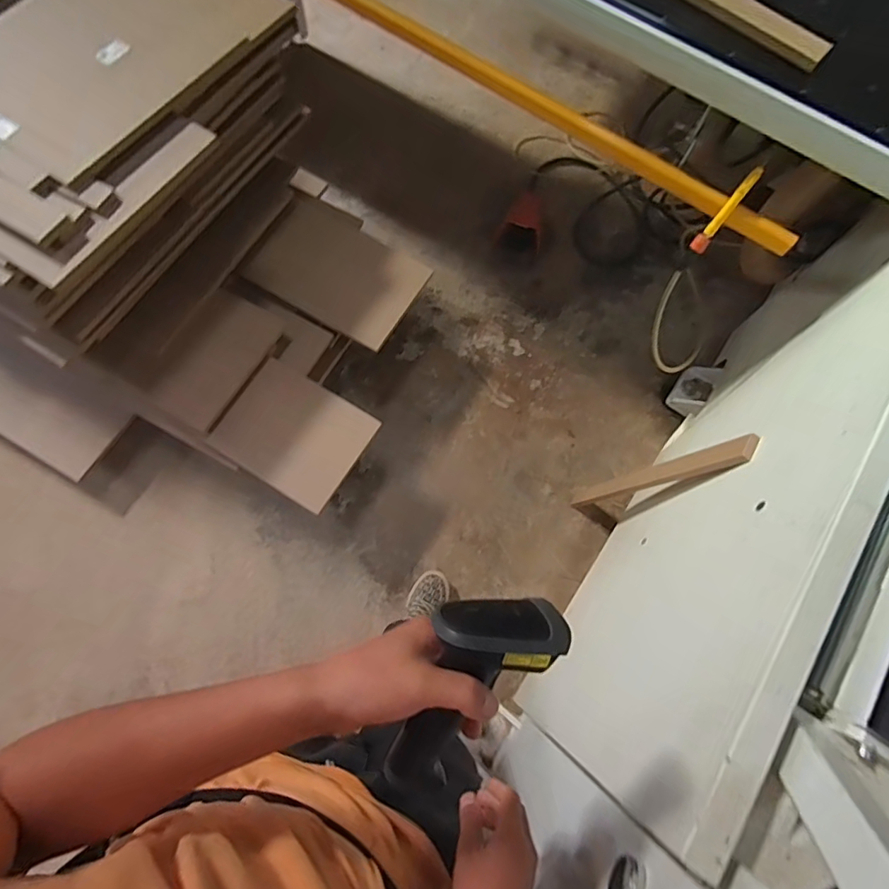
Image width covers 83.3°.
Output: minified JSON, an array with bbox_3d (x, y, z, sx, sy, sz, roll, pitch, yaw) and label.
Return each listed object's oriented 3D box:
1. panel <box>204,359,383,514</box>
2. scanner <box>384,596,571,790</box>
[{"bbox_3d":[-0.383,-0.028,1.284,0.346,0.020,0.282,32,76,1],"label":"panel"},{"bbox_3d":[0.011,0.179,0.369,0.083,0.060,0.164,34,97,10],"label":"scanner"}]

